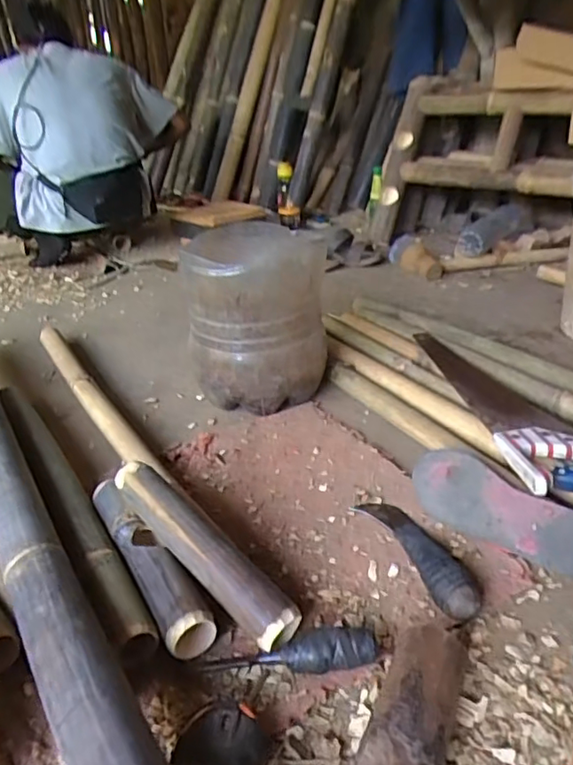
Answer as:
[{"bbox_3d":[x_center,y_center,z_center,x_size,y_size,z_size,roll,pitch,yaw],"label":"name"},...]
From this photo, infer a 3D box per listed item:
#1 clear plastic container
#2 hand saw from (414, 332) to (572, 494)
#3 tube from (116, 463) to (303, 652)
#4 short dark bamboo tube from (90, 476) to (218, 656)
[{"bbox_3d":[-0.055,-0.121,1.045,0.235,0.274,0.252,-3,29,-1],"label":"clear plastic container"},{"bbox_3d":[0.361,0.019,0.940,0.153,0.039,0.506,-5,29,-5],"label":"hand saw"},{"bbox_3d":[-0.095,0.181,0.647,0.278,0.049,0.054,36,45,29],"label":"tube"},{"bbox_3d":[-0.161,0.202,0.672,0.056,0.059,0.272,-19,33,-26],"label":"short dark bamboo tube"}]

